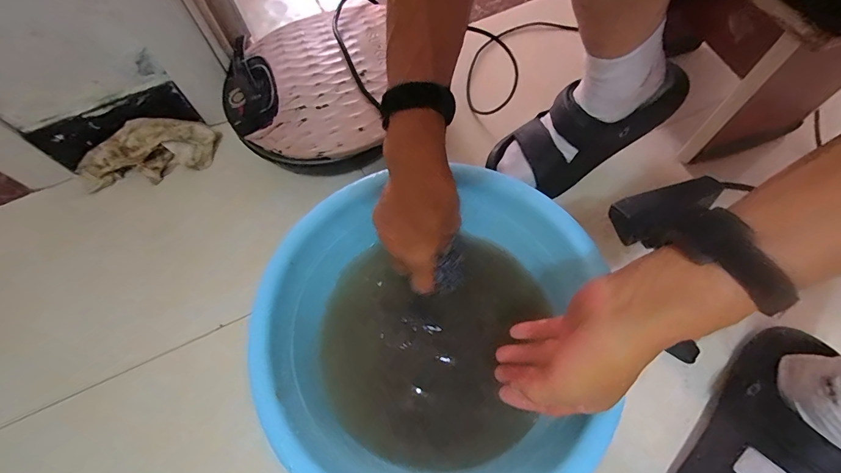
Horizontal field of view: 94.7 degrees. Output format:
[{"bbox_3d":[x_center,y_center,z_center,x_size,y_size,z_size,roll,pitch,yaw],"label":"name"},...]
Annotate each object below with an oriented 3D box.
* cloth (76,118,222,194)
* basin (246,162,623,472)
[{"bbox_3d":[-0.403,-0.127,0.568,0.201,0.058,0.073,-13,64,-9],"label":"cloth"},{"bbox_3d":[0.000,0.122,0.406,0.300,0.143,0.291,-2,63,3],"label":"basin"}]

